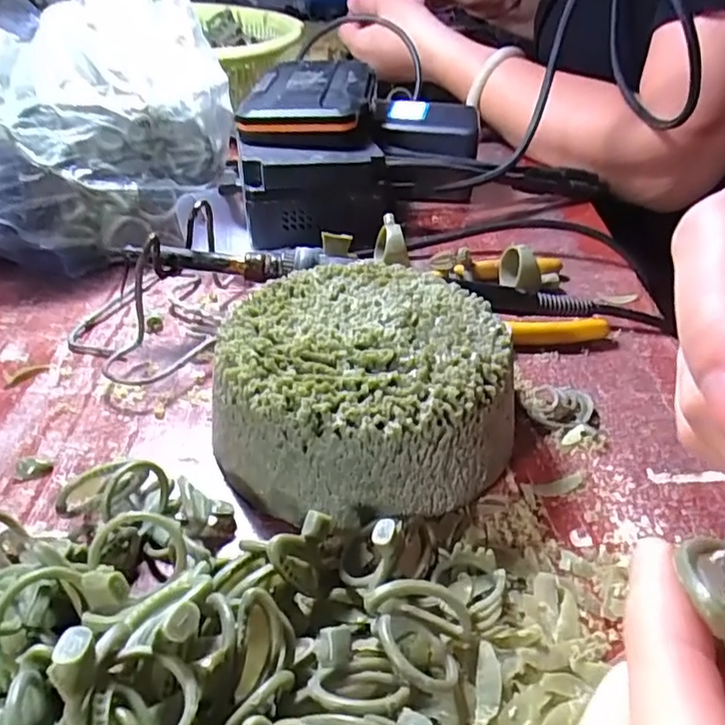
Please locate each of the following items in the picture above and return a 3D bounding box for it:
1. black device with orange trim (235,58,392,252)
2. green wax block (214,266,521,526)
[{"bbox_3d":[-0.031,-0.131,0.368,0.082,0.074,0.140,-3,37,-5],"label":"black device with orange trim"},{"bbox_3d":[0.001,0.006,0.215,0.097,0.045,0.102,1,37,0],"label":"green wax block"}]

